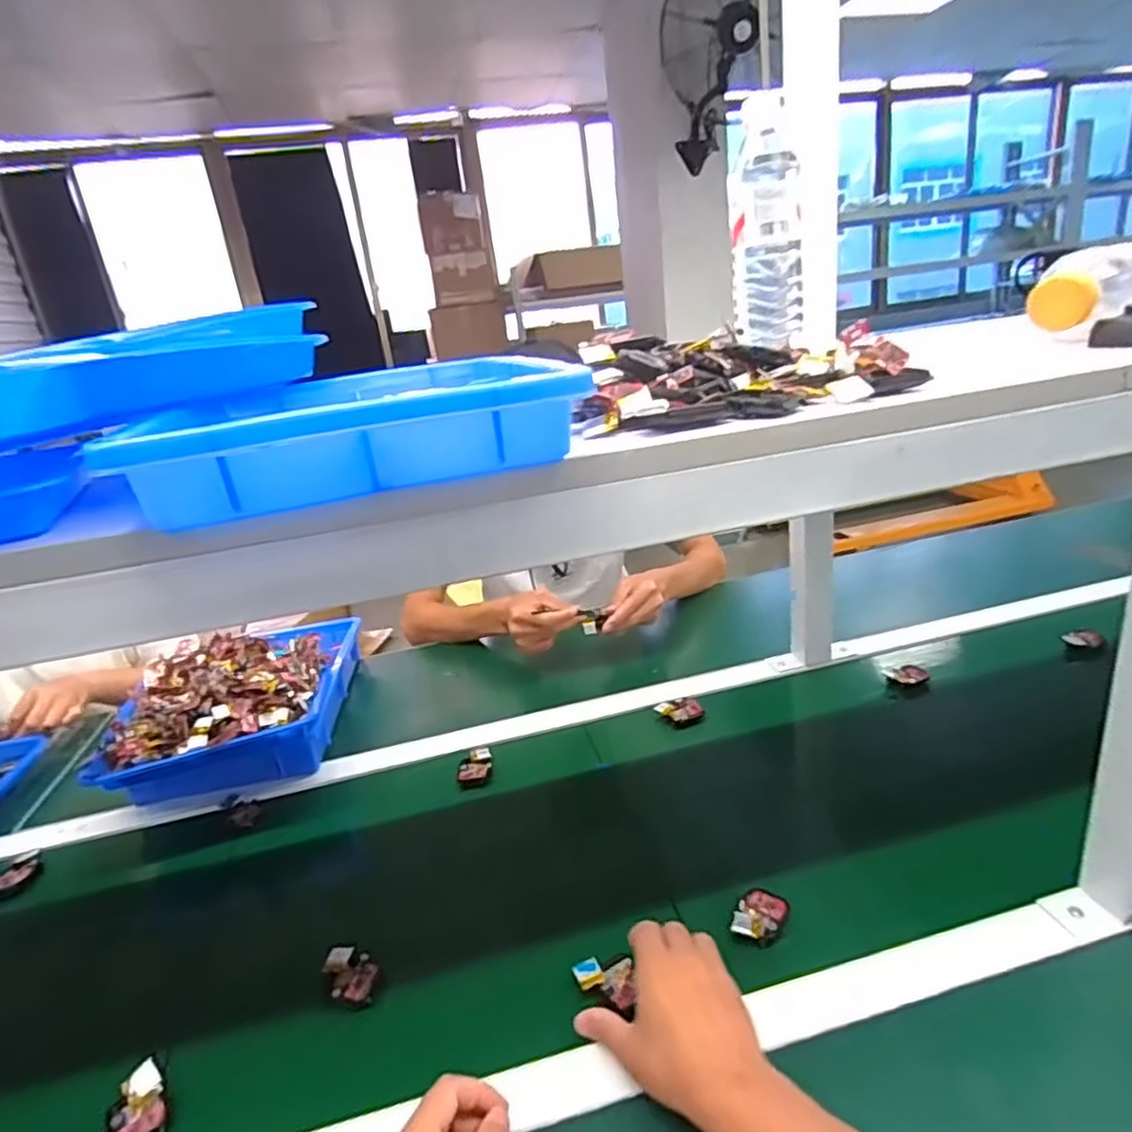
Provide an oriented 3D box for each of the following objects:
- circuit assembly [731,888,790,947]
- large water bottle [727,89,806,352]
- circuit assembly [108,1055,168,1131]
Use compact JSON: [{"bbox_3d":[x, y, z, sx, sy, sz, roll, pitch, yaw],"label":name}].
[{"bbox_3d":[0.163,0.289,0.570,0.038,0.009,0.057,6,25,33],"label":"circuit assembly"},{"bbox_3d":[0.183,-0.307,0.624,0.066,0.204,0.072,-1,22,18],"label":"large water bottle"},{"bbox_3d":[-0.303,0.379,0.481,0.035,0.016,0.052,-19,23,-27],"label":"circuit assembly"}]

